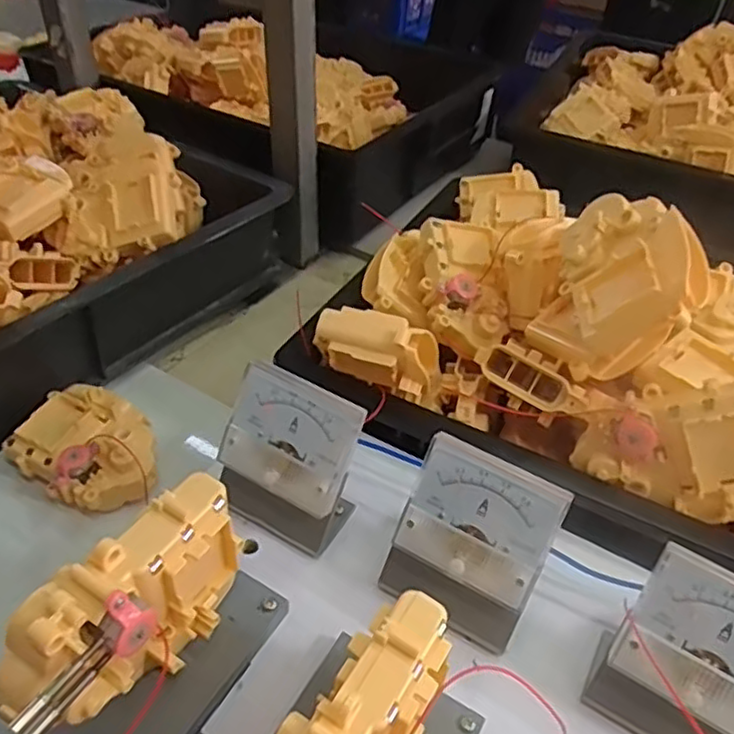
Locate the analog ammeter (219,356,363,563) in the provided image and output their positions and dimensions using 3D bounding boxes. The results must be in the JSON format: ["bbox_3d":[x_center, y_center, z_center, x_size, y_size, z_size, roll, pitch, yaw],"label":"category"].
[{"bbox_3d":[-0.040,0.049,0.325,0.065,0.074,0.043,22,44,19],"label":"analog ammeter"}]

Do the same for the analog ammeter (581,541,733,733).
[{"bbox_3d":[0.133,0.121,0.264,0.065,0.074,0.046,33,49,29],"label":"analog ammeter"}]

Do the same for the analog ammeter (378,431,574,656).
[{"bbox_3d":[0.046,0.081,0.299,0.064,0.076,0.044,26,46,23],"label":"analog ammeter"}]

